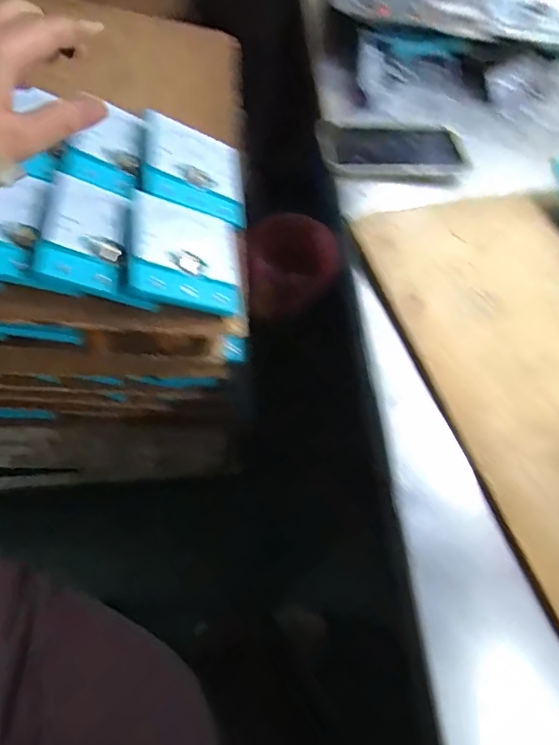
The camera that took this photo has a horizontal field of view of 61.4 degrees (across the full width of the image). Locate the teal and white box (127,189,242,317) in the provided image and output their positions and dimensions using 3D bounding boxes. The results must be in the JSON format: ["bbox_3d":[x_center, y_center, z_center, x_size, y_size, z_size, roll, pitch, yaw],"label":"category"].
[{"bbox_3d":[-0.084,-0.111,0.435,0.104,0.016,0.108,11,60,-29],"label":"teal and white box"}]

